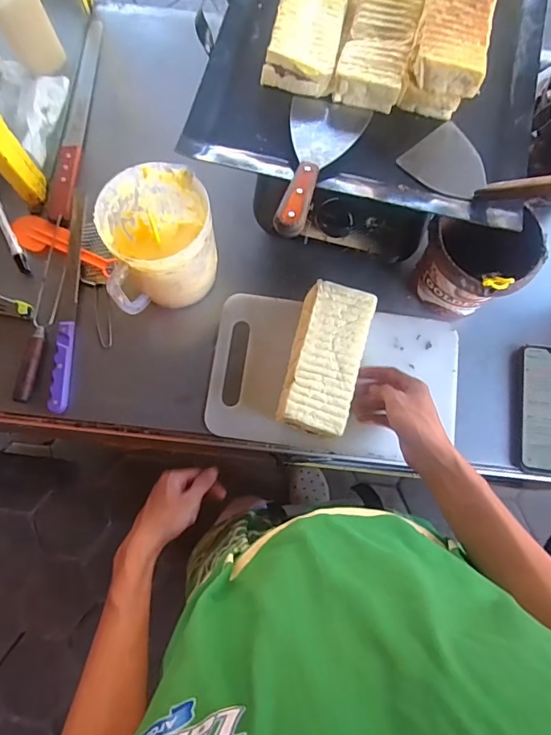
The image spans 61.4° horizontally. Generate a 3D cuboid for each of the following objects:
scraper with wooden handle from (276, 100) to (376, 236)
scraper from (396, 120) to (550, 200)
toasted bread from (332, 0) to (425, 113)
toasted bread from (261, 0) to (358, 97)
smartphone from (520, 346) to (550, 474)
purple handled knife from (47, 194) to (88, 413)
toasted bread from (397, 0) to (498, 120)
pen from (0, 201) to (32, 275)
[{"bbox_3d":[0.042,-0.231,0.526,0.088,0.022,0.212,16,63,4],"label":"scraper with wooden handle"},{"bbox_3d":[0.229,-0.204,0.503,0.080,0.052,0.193,-35,44,-8],"label":"scraper"},{"bbox_3d":[0.129,-0.402,0.567,0.076,0.029,0.181,15,77,4],"label":"toasted bread"},{"bbox_3d":[0.048,-0.421,0.562,0.085,0.038,0.179,14,77,4],"label":"toasted bread"},{"bbox_3d":[0.360,0.054,0.609,0.078,0.014,0.165,7,76,2],"label":"smartphone"},{"bbox_3d":[-0.278,-0.095,0.630,0.020,0.016,0.309,0,76,0],"label":"purple handled knife"},{"bbox_3d":[0.209,-0.396,0.550,0.082,0.061,0.180,15,77,4],"label":"toasted bread"},{"bbox_3d":[-0.377,-0.193,0.652,0.014,0.013,0.141,-28,78,-6],"label":"pen"}]

